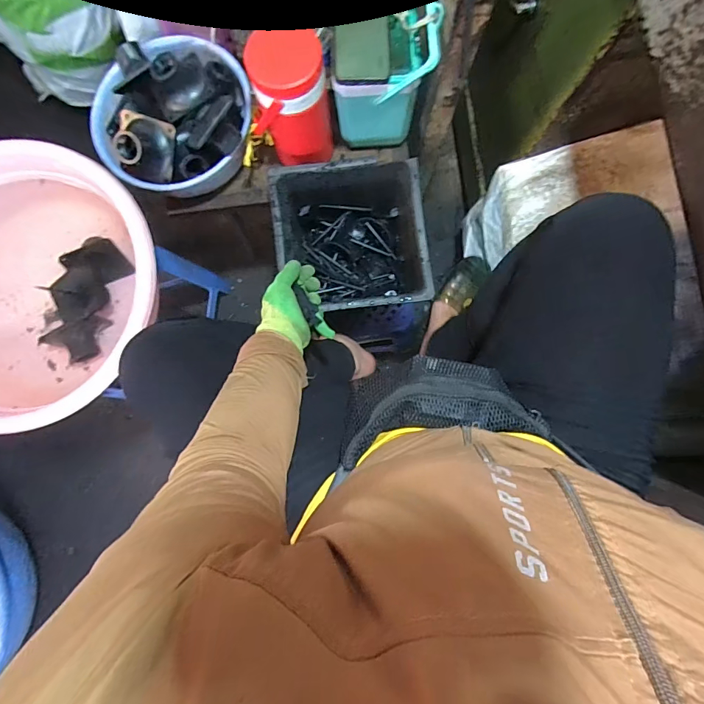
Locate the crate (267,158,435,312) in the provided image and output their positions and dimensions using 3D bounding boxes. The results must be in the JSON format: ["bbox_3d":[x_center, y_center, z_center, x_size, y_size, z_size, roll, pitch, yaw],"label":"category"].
[{"bbox_3d":[-0.003,-0.182,0.715,0.234,0.149,0.237,-7,83,0],"label":"crate"}]

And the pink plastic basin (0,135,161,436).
[{"bbox_3d":[-0.501,-0.104,0.633,0.412,0.130,0.407,0,83,1],"label":"pink plastic basin"}]

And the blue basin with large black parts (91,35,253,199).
[{"bbox_3d":[-0.301,-0.400,0.670,0.244,0.109,0.245,0,83,1],"label":"blue basin with large black parts"}]

